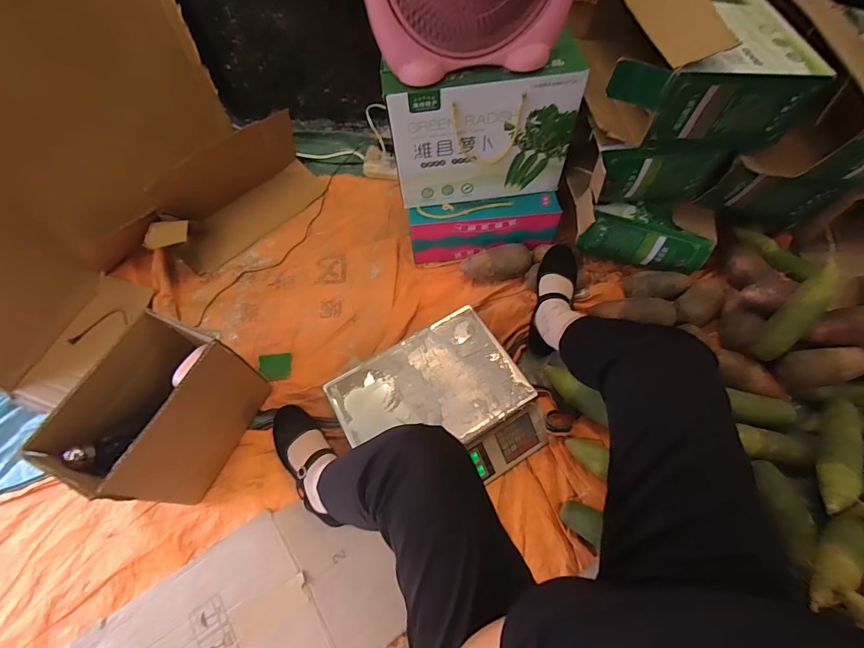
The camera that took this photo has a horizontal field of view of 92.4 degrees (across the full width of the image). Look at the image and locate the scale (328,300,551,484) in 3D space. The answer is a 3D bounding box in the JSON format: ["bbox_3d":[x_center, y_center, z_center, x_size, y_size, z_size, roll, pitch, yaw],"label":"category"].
[{"bbox_3d":[0.014,0.168,0.788,0.319,0.108,0.290,-30,64,-11],"label":"scale"}]

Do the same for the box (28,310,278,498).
[{"bbox_3d":[-0.464,0.167,0.747,0.160,0.262,0.266,20,65,14],"label":"box"}]

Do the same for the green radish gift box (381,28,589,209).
[{"bbox_3d":[0.099,-0.393,0.844,0.354,0.254,0.113,-7,62,0],"label":"green radish gift box"}]

